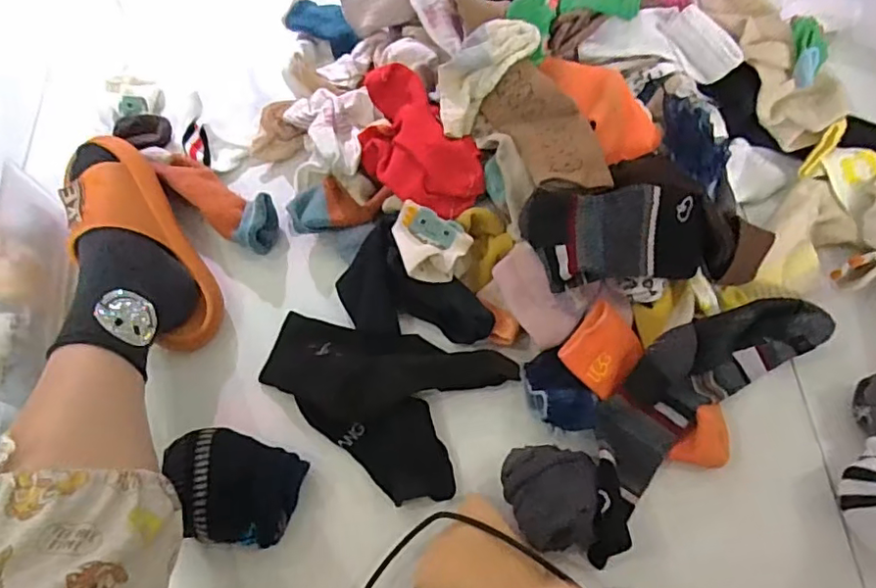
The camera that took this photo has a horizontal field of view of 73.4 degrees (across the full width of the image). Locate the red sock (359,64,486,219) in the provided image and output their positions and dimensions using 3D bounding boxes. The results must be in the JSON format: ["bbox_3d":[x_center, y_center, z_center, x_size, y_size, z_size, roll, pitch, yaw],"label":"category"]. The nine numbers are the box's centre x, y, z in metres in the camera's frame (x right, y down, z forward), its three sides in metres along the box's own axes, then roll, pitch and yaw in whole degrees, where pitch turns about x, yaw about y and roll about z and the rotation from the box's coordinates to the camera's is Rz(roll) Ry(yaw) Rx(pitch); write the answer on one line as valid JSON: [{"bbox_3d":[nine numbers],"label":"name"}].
[{"bbox_3d":[-0.024,-0.148,0.585,0.094,0.052,0.173,-33,69,-12],"label":"red sock"}]

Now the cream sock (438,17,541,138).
[{"bbox_3d":[0.036,-0.215,0.566,0.065,0.028,0.125,40,98,18],"label":"cream sock"}]

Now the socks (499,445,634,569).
[{"bbox_3d":[0.106,0.167,0.484,0.108,0.061,0.088,11,67,8],"label":"socks"}]

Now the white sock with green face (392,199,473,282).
[{"bbox_3d":[-0.011,-0.045,0.552,0.075,0.032,0.061,21,69,11],"label":"white sock with green face"}]

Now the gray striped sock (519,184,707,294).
[{"bbox_3d":[0.159,-0.051,0.520,0.158,0.074,0.085,-8,66,-1],"label":"gray striped sock"}]

